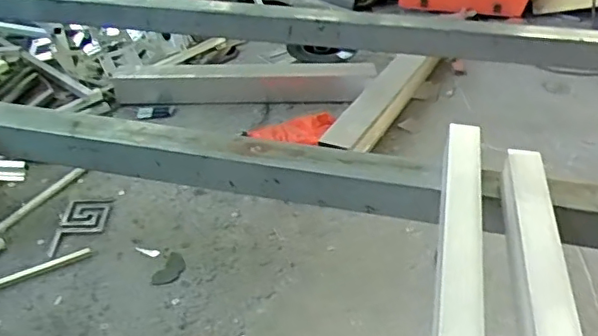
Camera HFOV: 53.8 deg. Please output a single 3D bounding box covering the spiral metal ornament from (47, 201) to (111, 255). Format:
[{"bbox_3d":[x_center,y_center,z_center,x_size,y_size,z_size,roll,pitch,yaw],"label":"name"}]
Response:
[{"bbox_3d":[-0.554,0.146,1.506,0.113,0.017,0.180,0,36,-1],"label":"spiral metal ornament"}]

